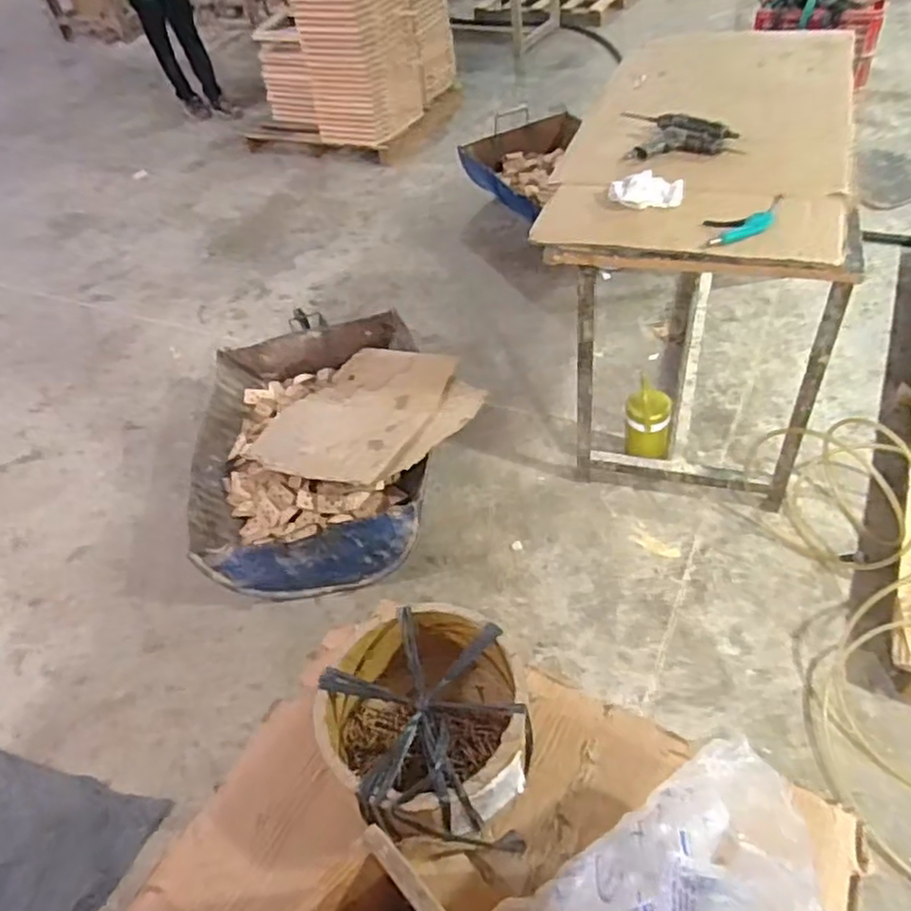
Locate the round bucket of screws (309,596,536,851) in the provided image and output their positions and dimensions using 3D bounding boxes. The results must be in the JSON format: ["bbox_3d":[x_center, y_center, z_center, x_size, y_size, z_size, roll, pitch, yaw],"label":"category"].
[{"bbox_3d":[-0.031,0.281,0.742,0.216,0.109,0.227,-4,46,4],"label":"round bucket of screws"}]

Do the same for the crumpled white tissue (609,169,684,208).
[{"bbox_3d":[0.407,-0.572,1.504,0.156,0.054,0.066,22,53,26],"label":"crumpled white tissue"}]

